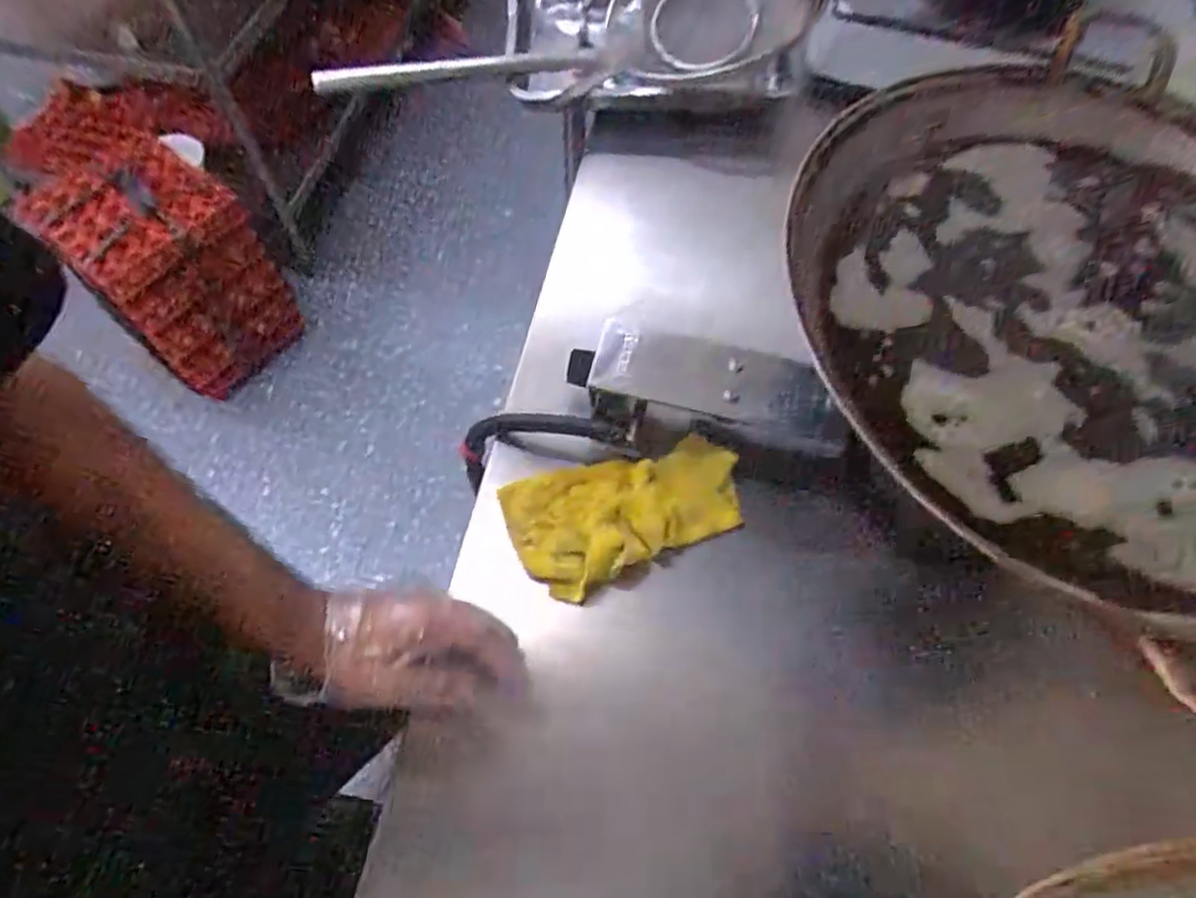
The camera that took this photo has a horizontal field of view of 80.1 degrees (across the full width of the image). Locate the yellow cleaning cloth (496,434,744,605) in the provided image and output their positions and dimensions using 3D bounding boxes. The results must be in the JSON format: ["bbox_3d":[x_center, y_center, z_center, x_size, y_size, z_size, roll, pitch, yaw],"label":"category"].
[{"bbox_3d":[0.028,0.058,0.665,0.216,0.045,0.117,-15,64,-11],"label":"yellow cleaning cloth"}]

